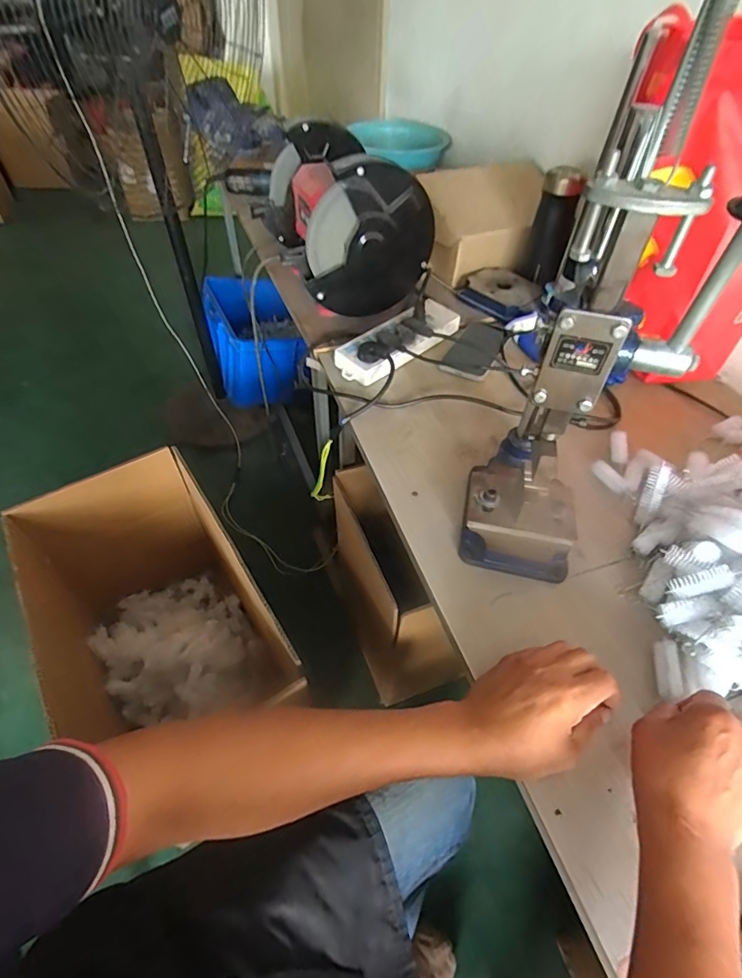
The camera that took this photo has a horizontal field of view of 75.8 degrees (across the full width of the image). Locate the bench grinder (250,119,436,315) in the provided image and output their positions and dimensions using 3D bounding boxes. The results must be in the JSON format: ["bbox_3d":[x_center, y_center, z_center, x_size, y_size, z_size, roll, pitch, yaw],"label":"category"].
[{"bbox_3d":[-0.064,-0.488,0.862,0.223,0.234,0.319,-18,52,-17],"label":"bench grinder"}]

